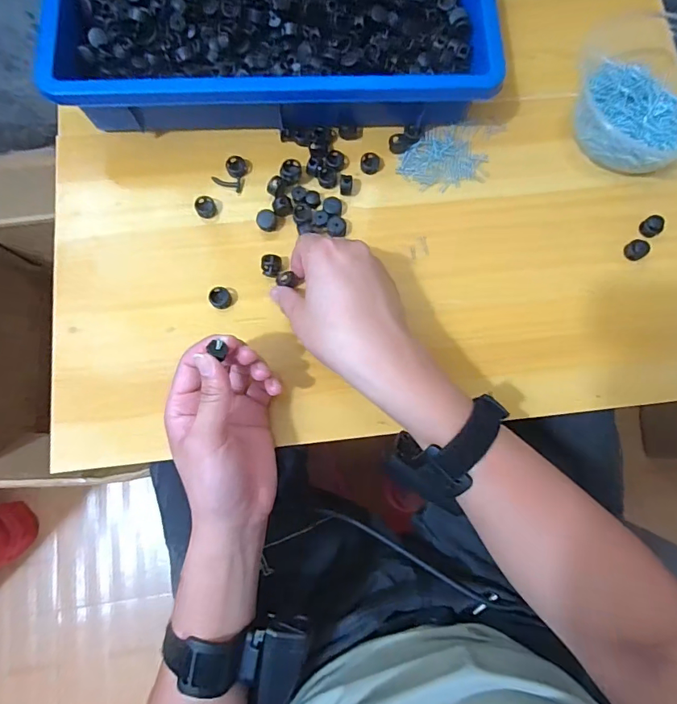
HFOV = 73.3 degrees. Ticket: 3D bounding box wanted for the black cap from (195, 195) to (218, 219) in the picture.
[{"bbox_3d":[-0.117,-0.128,0.400,0.017,0.012,0.018,0,79,-2],"label":"black cap"}]

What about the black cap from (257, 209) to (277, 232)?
[{"bbox_3d":[-0.062,-0.114,0.396,0.016,0.012,0.015,0,79,-2],"label":"black cap"}]

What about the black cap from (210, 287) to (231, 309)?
[{"bbox_3d":[-0.098,-0.045,0.381,0.017,0.011,0.017,0,79,-2],"label":"black cap"}]

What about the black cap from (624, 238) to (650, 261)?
[{"bbox_3d":[0.262,-0.090,0.399,0.014,0.016,0.018,-29,81,-7],"label":"black cap"}]

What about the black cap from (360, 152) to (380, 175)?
[{"bbox_3d":[0.029,-0.173,0.415,0.017,0.008,0.020,7,78,0],"label":"black cap"}]

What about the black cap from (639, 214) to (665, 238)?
[{"bbox_3d":[0.281,-0.113,0.405,0.018,0.014,0.016,-35,82,-8],"label":"black cap"}]

